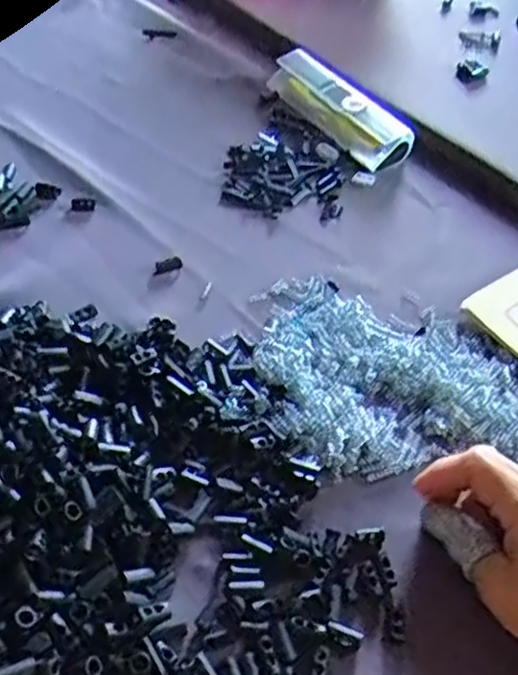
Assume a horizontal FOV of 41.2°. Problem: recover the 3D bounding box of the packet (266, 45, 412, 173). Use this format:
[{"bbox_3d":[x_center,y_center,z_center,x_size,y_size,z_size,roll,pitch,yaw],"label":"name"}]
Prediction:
[{"bbox_3d":[0.070,-0.208,0.619,0.043,0.036,0.157,-26,56,-25],"label":"packet"}]

